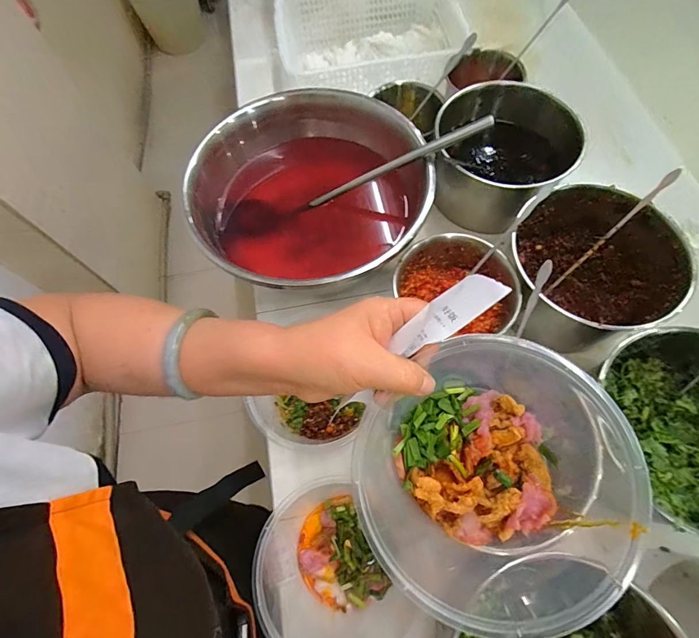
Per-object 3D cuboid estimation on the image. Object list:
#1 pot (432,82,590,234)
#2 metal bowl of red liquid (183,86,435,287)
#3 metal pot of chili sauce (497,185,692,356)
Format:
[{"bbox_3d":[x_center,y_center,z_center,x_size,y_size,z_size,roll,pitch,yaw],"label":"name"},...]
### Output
[{"bbox_3d":[0.232,-0.261,0.608,0.187,0.140,0.182,-1,68,2],"label":"pot"},{"bbox_3d":[-0.040,-0.200,0.593,0.346,0.135,0.354,-1,68,2],"label":"metal bowl of red liquid"},{"bbox_3d":[0.329,-0.067,0.533,0.209,0.125,0.205,-31,70,-10],"label":"metal pot of chili sauce"}]

